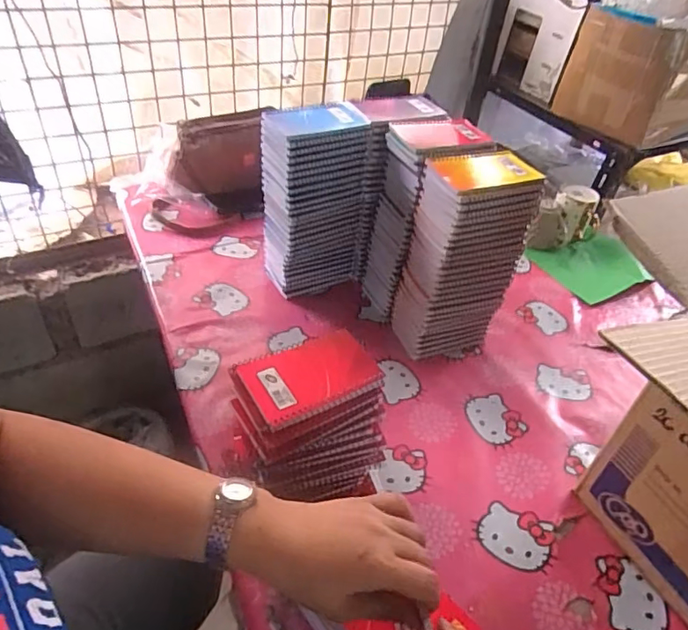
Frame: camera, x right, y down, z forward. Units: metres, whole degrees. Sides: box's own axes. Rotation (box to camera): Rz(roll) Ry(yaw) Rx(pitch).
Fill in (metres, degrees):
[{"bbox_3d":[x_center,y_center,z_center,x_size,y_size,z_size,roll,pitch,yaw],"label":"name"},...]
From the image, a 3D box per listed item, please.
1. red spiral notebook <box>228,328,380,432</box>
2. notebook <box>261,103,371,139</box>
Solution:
[{"bbox_3d":[-0.035,0.060,0.536,0.137,0.010,0.087,-18,48,-26],"label":"red spiral notebook"},{"bbox_3d":[-0.039,-0.287,0.754,0.134,0.010,0.094,-16,47,-24],"label":"notebook"}]

